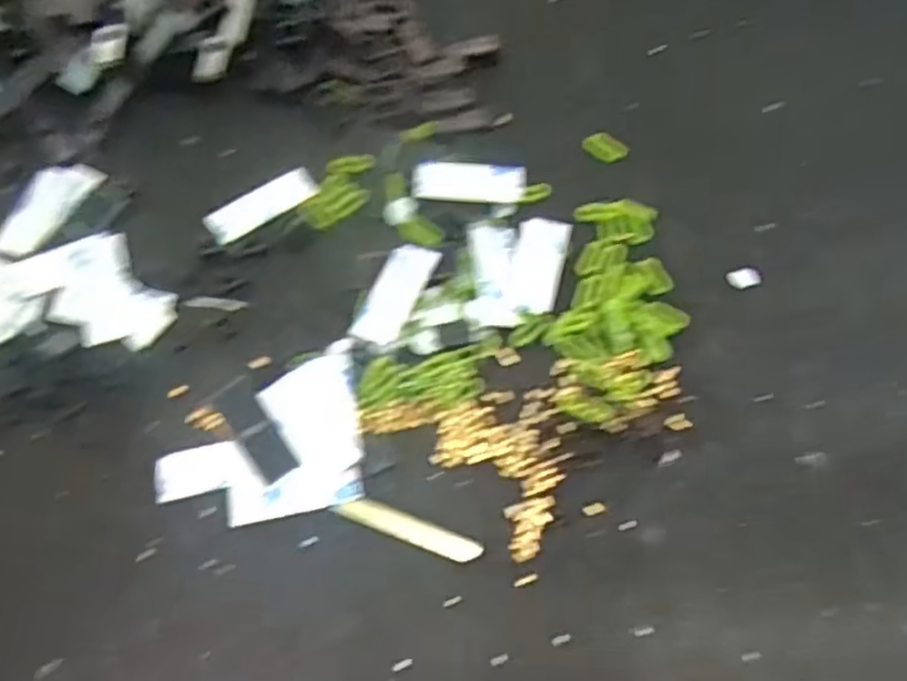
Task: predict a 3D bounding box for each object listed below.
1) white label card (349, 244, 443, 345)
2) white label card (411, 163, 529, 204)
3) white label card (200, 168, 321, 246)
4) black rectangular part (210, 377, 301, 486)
[{"bbox_3d":[-0.027,-0.023,0.338,0.023,0.004,0.053,24,69,10],"label":"white label card"},{"bbox_3d":[0.008,-0.078,0.360,0.055,0.010,0.021,0,67,0],"label":"white label card"},{"bbox_3d":[-0.097,-0.068,0.363,0.056,0.004,0.022,-36,71,-14],"label":"white label card"},{"bbox_3d":[-0.087,0.039,0.313,0.017,0.004,0.049,-33,70,-13],"label":"black rectangular part"}]

